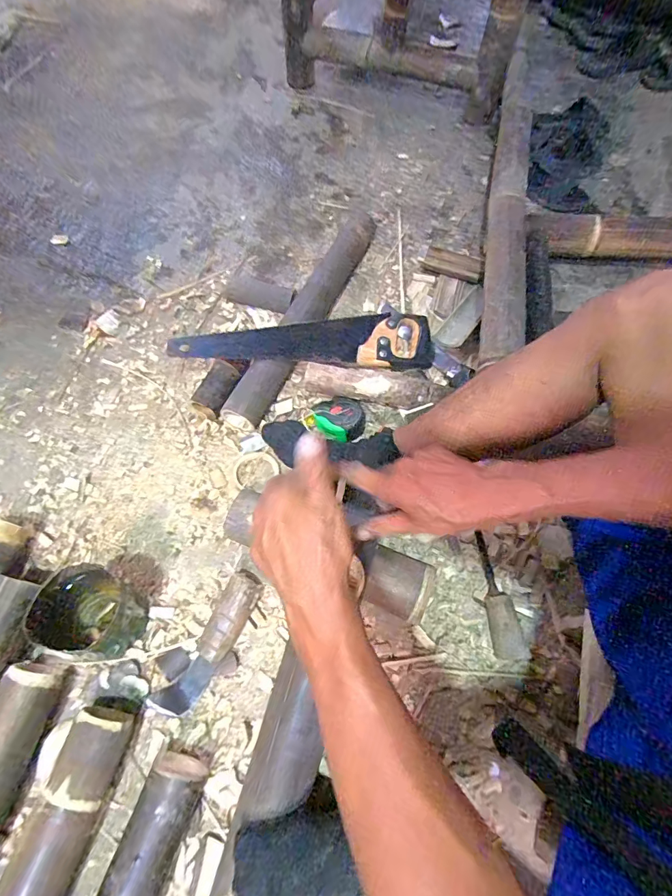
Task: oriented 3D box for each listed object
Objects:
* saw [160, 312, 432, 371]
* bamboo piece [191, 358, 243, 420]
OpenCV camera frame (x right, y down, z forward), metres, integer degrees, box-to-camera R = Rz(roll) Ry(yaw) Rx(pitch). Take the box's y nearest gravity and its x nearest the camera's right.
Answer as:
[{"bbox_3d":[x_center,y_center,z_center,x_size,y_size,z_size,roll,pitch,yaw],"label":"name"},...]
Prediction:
[{"bbox_3d":[-0.048,-0.203,0.732,0.456,0.026,0.112,2,80,-8],"label":"saw"},{"bbox_3d":[-0.207,-0.100,0.729,0.055,0.062,0.096,31,67,12],"label":"bamboo piece"}]

